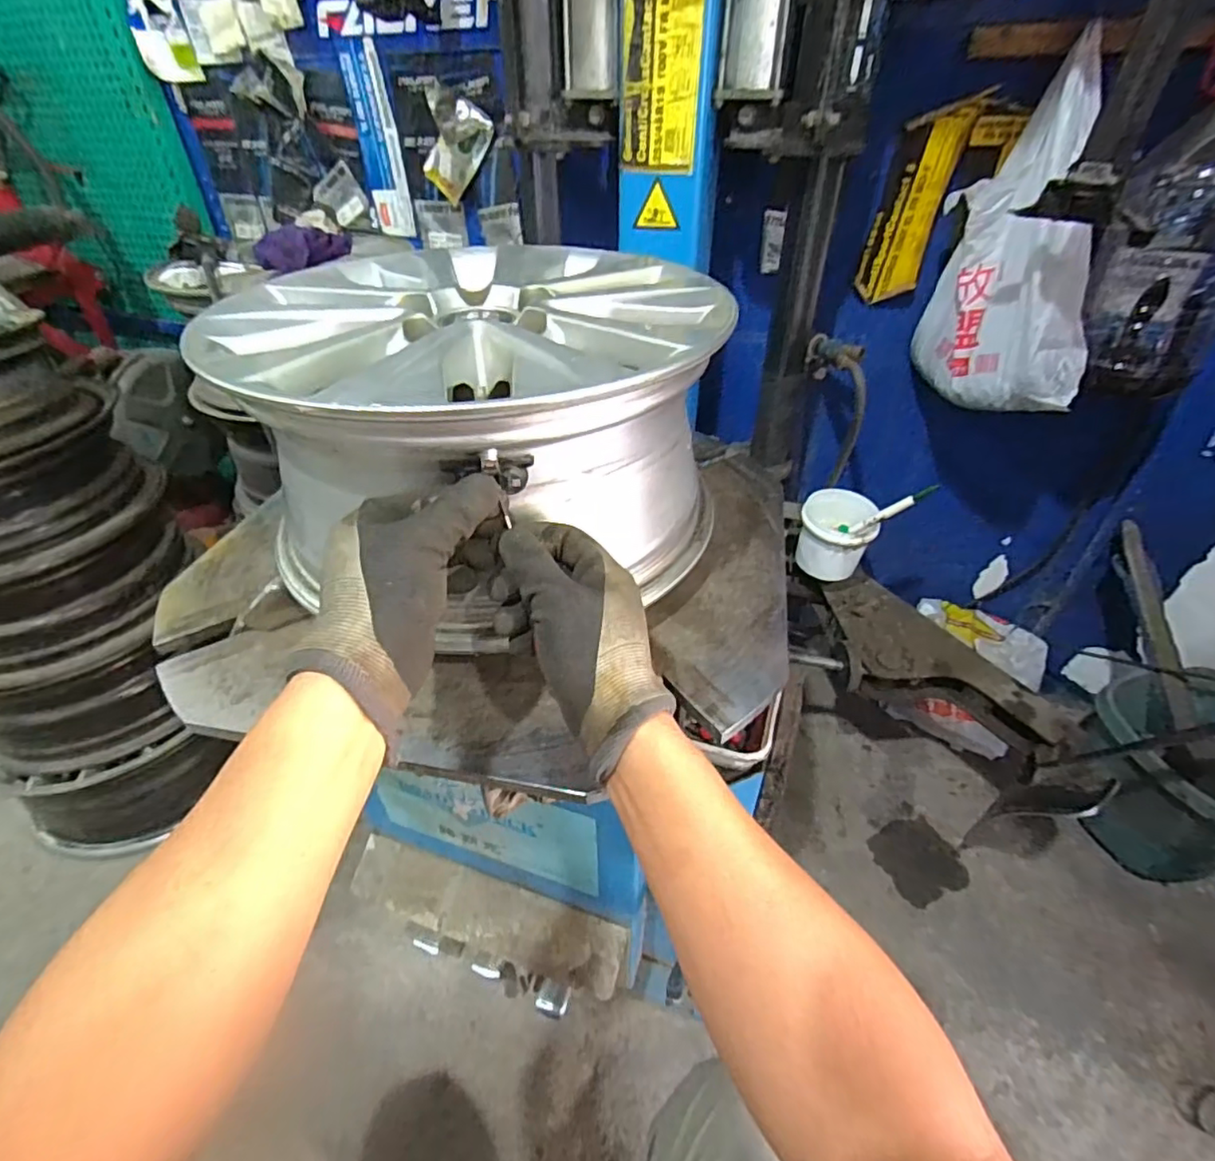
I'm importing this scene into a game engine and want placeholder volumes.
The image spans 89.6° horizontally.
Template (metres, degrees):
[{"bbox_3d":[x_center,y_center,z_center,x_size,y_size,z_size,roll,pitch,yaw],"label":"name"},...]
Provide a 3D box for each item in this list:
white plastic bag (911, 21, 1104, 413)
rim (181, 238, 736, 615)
[{"bbox_3d":[0.546,-0.424,0.792,0.216,0.376,0.165,18,43,22],"label":"white plastic bag"},{"bbox_3d":[-0.103,-0.150,0.542,0.381,0.184,0.374,-2,39,-1],"label":"rim"}]

